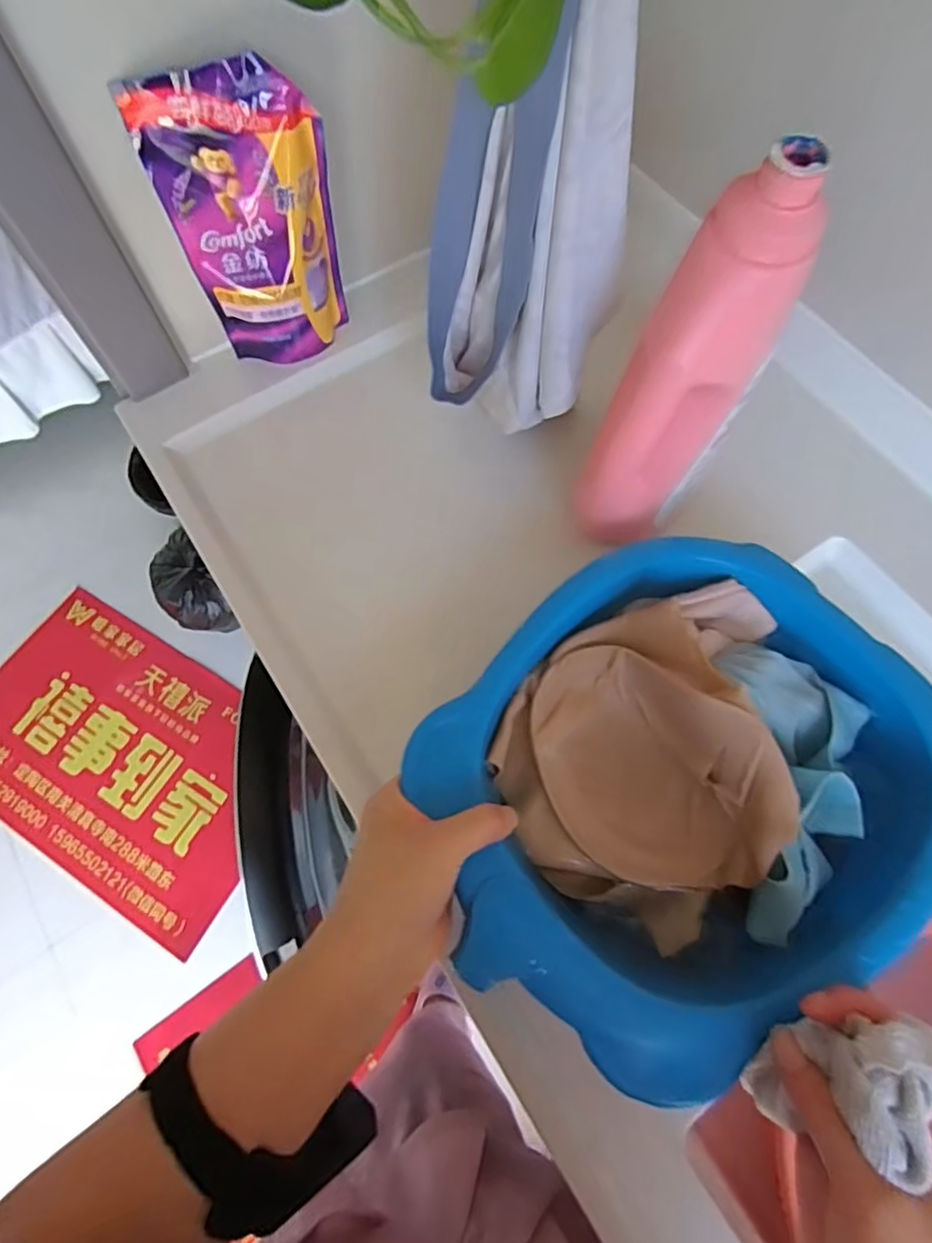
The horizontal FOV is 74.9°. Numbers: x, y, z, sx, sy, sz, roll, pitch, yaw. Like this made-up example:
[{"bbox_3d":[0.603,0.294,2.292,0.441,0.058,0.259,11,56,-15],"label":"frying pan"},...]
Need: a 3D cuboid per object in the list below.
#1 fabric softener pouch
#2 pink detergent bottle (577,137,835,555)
[{"bbox_3d":[-0.172,-0.327,0.511,0.126,0.212,0.057,-17,69,-7],"label":"fabric softener pouch"},{"bbox_3d":[0.139,-0.144,0.388,0.068,0.254,0.074,28,50,11],"label":"pink detergent bottle"}]

